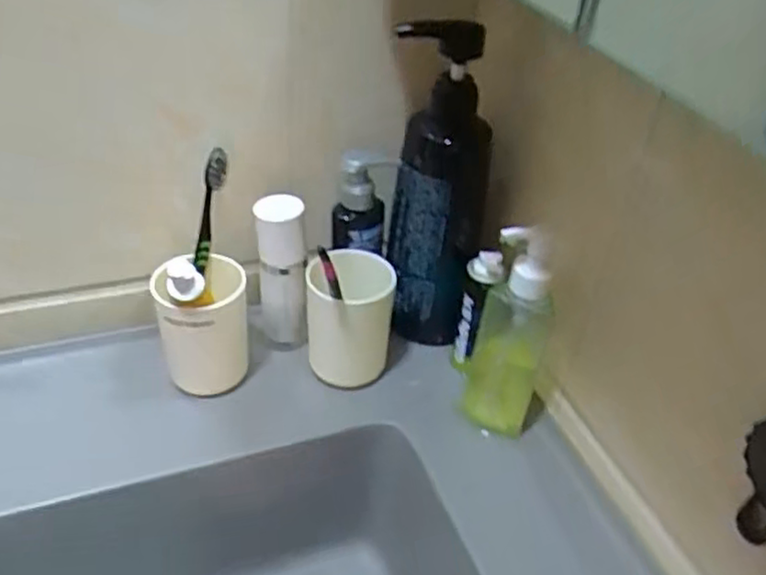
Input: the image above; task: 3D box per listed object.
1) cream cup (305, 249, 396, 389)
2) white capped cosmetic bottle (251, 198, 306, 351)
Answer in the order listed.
[{"bbox_3d":[-0.027,0.024,0.547,0.062,0.101,0.060,3,37,-3],"label":"cream cup"},{"bbox_3d":[-0.079,-0.010,0.552,0.036,0.139,0.034,-3,38,-10],"label":"white capped cosmetic bottle"}]

